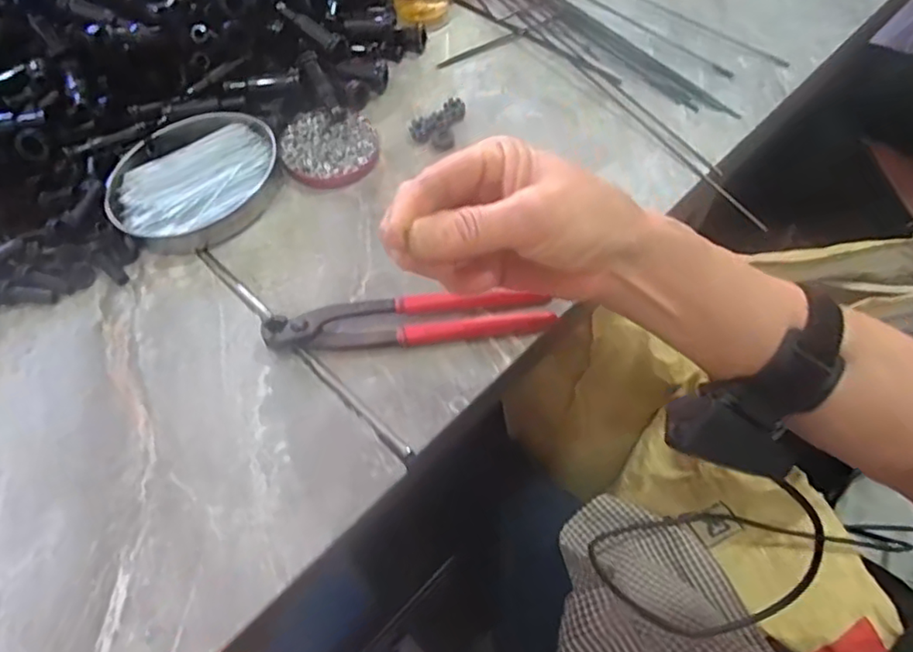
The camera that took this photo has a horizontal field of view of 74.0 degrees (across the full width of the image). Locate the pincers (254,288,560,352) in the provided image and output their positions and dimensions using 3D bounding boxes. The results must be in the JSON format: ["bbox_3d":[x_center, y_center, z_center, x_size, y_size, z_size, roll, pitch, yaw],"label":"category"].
[{"bbox_3d":[-0.032,-0.003,0.427,0.194,0.020,0.033,-3,60,-1],"label":"pincers"}]

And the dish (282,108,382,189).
[{"bbox_3d":[-0.106,-0.151,0.514,0.079,0.012,0.079,0,60,0],"label":"dish"}]

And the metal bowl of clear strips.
[{"bbox_3d":[-0.208,-0.117,0.489,0.133,0.028,0.106,-30,64,-16],"label":"metal bowl of clear strips"}]

